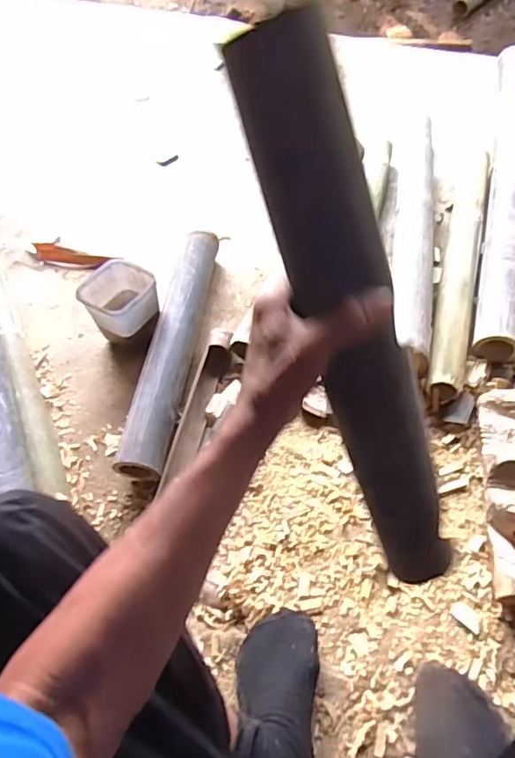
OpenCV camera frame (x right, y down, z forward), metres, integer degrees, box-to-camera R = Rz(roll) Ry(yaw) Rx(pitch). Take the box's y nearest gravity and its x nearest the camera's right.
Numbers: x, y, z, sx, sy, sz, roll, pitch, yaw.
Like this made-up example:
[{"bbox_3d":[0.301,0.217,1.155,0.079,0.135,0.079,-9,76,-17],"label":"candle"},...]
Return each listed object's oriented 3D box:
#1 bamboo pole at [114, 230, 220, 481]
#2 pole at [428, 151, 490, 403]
[{"bbox_3d":[-0.145,-0.063,0.943,0.076,0.077,0.503,4,55,9],"label":"bamboo pole"},{"bbox_3d":[0.386,-0.233,1.023,0.067,0.048,0.646,11,56,13],"label":"pole"}]

